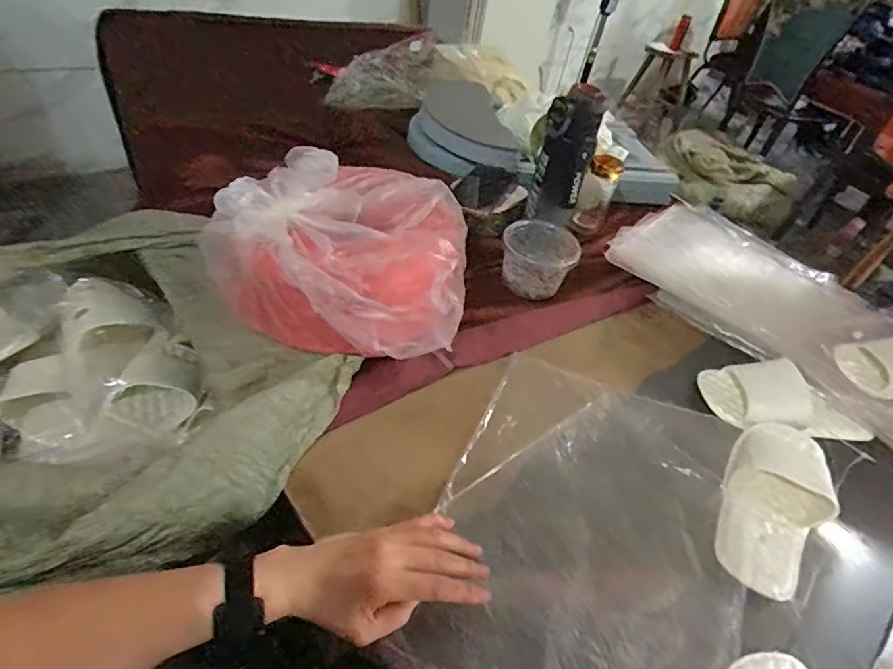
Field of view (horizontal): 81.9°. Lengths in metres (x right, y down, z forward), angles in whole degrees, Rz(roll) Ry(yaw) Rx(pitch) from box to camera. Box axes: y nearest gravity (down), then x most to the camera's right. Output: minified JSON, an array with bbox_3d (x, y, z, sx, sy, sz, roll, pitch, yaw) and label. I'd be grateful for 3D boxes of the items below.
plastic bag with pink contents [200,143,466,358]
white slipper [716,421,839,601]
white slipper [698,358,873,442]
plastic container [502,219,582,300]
[{"bbox_3d":[-0.131,-0.114,0.655,0.308,0.168,0.280,5,47,-6],"label":"plastic bag with pink contents"},{"bbox_3d":[0.362,0.183,0.570,0.104,0.046,0.241,32,50,19],"label":"white slipper"},{"bbox_3d":[0.448,0.082,0.672,0.215,0.056,0.094,6,47,-5],"label":"white slipper"},{"bbox_3d":[0.140,-0.118,0.793,0.109,0.073,0.098,9,47,-2],"label":"plastic container"}]

